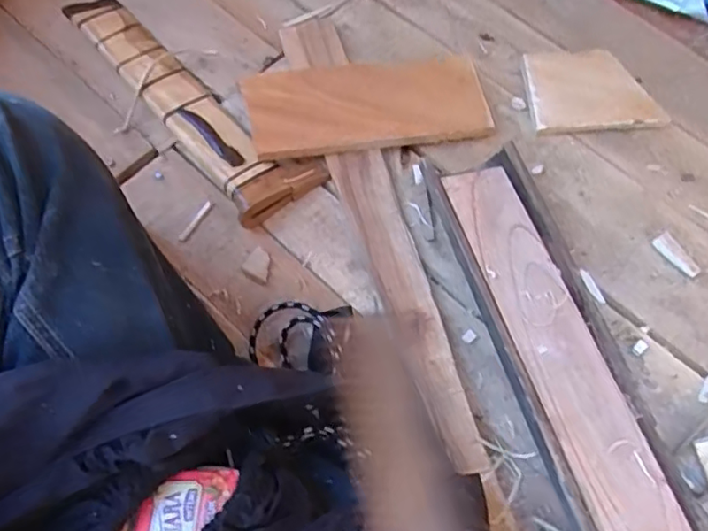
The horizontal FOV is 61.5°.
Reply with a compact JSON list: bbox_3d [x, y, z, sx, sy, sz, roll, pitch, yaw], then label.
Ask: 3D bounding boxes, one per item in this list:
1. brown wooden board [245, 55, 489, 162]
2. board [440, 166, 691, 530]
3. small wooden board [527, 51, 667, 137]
[{"bbox_3d":[0.015,-0.161,0.597,0.237,0.014,0.098,-10,72,-7],"label":"brown wooden board"},{"bbox_3d":[0.166,0.081,0.462,0.060,0.017,0.375,-16,68,-8],"label":"board"},{"bbox_3d":[0.249,-0.185,0.631,0.133,0.015,0.099,-6,67,-4],"label":"small wooden board"}]

